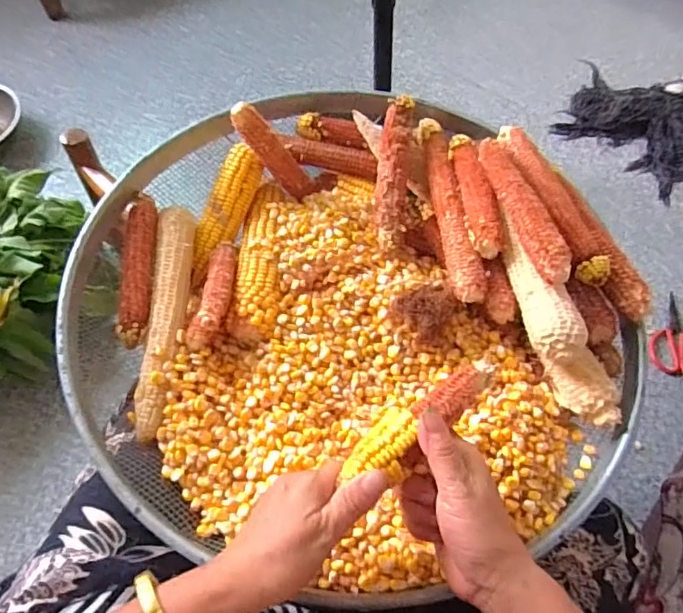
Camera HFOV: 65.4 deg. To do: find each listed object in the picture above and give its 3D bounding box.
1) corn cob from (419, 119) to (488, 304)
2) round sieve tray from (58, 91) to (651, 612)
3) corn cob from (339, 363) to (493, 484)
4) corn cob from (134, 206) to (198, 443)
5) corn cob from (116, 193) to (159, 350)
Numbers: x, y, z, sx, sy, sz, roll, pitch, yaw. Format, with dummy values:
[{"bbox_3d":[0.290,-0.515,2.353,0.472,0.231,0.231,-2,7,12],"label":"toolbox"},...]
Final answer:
[{"bbox_3d":[0.108,-0.104,0.537,0.029,0.023,0.223,-5,58,-4],"label":"corn cob"},{"bbox_3d":[0.014,-0.014,0.487,0.494,0.106,0.469,1,58,-1],"label":"round sieve tray"},{"bbox_3d":[0.058,0.080,0.370,0.132,0.026,0.037,-31,63,-24],"label":"corn cob"},{"bbox_3d":[-0.164,0.003,0.496,0.030,0.028,0.233,-1,58,-2],"label":"corn cob"},{"bbox_3d":[-0.192,-0.038,0.502,0.026,0.027,0.157,-3,58,-3],"label":"corn cob"}]

